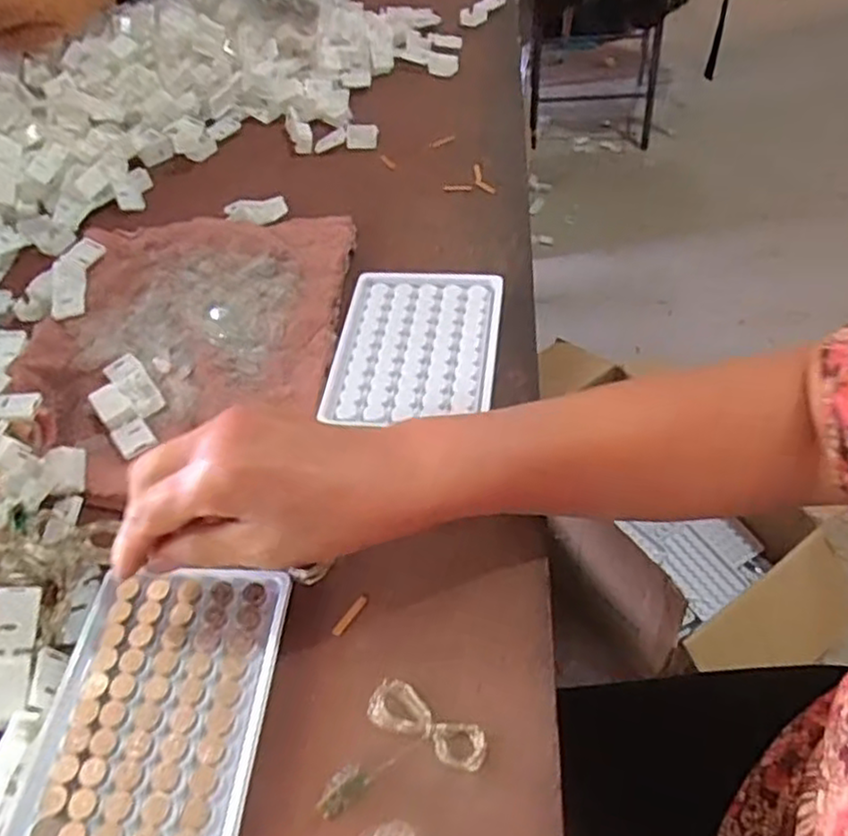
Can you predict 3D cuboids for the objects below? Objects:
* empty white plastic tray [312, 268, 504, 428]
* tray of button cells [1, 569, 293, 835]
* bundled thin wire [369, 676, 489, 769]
[{"bbox_3d":[-0.004,-0.046,0.443,0.095,0.017,0.119,3,52,9],"label":"empty white plastic tray"},{"bbox_3d":[-0.117,0.126,0.314,0.095,0.019,0.125,5,51,2],"label":"tray of button cells"},{"bbox_3d":[0.001,0.127,0.301,0.052,0.006,0.020,23,57,23],"label":"bundled thin wire"}]

